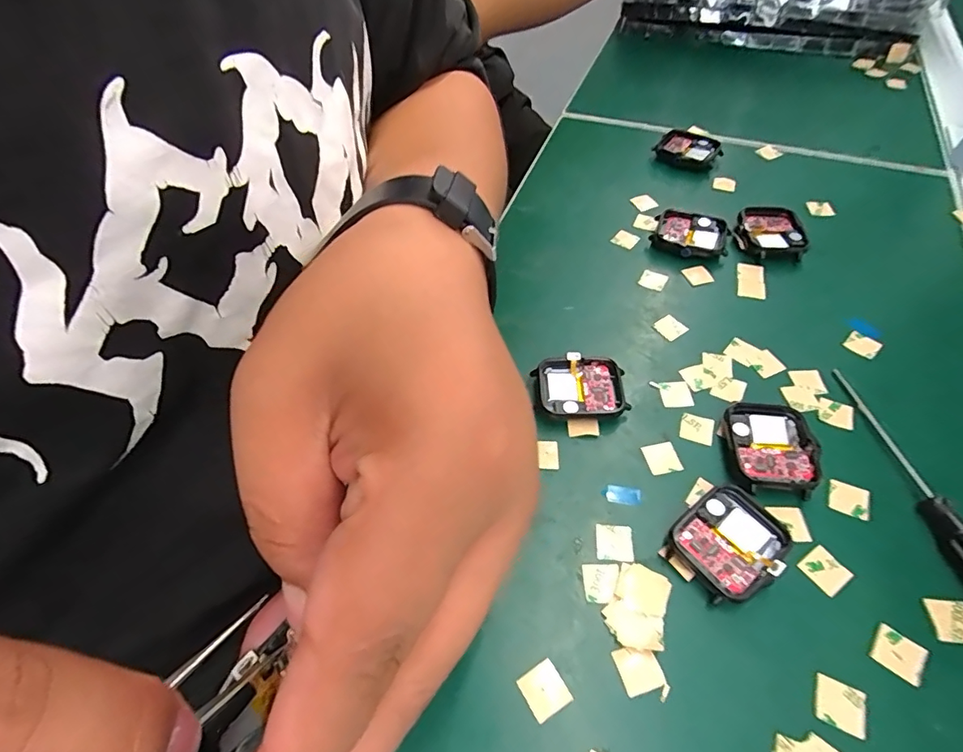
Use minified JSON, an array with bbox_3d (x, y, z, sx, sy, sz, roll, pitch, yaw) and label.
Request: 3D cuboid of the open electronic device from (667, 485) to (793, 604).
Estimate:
[{"bbox_3d":[0.105,0.071,0.207,0.044,0.011,0.037,-30,59,-17],"label":"open electronic device"}]

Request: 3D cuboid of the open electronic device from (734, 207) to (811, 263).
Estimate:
[{"bbox_3d":[0.189,-0.093,0.319,0.039,0.012,0.040,10,56,10],"label":"open electronic device"}]

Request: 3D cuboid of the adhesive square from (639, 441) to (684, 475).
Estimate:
[{"bbox_3d":[0.087,0.039,0.235,0.015,0.004,0.015,-11,55,-5],"label":"adhesive square"}]

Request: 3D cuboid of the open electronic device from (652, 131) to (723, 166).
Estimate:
[{"bbox_3d":[0.163,-0.180,0.383,0.048,0.011,0.032,27,60,20],"label":"open electronic device"}]

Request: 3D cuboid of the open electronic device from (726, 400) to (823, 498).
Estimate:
[{"bbox_3d":[0.137,0.034,0.231,0.036,0.010,0.045,5,55,6],"label":"open electronic device"}]

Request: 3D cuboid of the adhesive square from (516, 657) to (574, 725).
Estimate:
[{"bbox_3d":[0.024,0.118,0.181,0.015,0.004,0.016,-28,58,-16],"label":"adhesive square"}]

